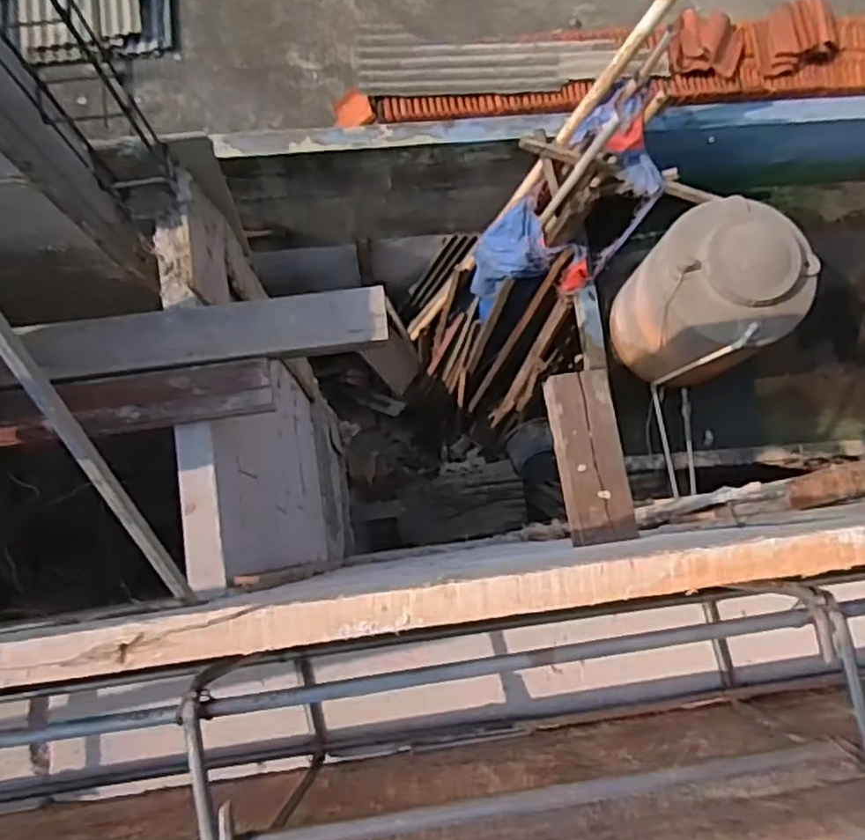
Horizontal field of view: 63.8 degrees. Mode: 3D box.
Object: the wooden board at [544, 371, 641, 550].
[{"bbox_3d":[0.320,0.072,1.401,0.125,0.048,0.346,-7,81,-3],"label":"wooden board"}]

